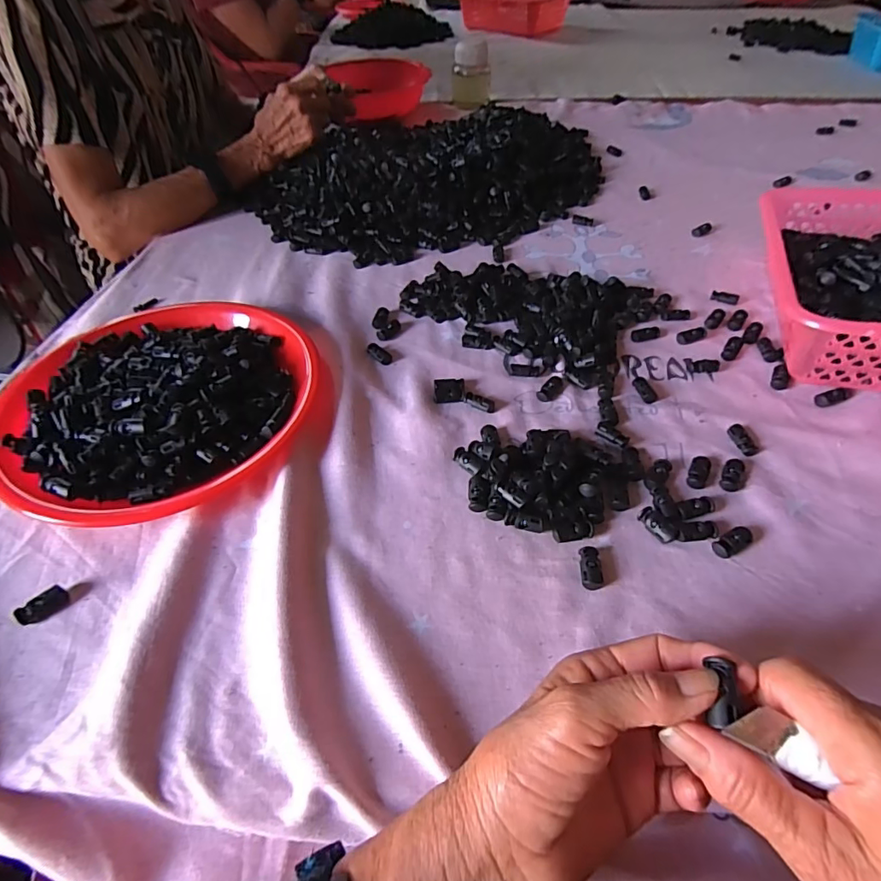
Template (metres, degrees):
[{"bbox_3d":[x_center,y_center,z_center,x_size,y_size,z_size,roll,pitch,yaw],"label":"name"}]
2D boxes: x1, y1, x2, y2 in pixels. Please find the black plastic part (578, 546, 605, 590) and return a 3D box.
[{"bbox_3d":[0.101,0.084,0.330,0.014,0.008,0.029,1,51,3],"label":"black plastic part"}]

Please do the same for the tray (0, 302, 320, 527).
[{"bbox_3d":[-0.240,-0.045,0.432,0.249,0.038,0.249,-1,51,2],"label":"tray"}]

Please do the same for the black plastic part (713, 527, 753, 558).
[{"bbox_3d":[0.205,0.071,0.346,0.031,0.009,0.013,-24,54,-16],"label":"black plastic part"}]

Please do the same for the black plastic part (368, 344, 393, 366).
[{"bbox_3d":[-0.060,-0.085,0.484,0.031,0.006,0.016,37,61,28],"label":"black plastic part"}]

